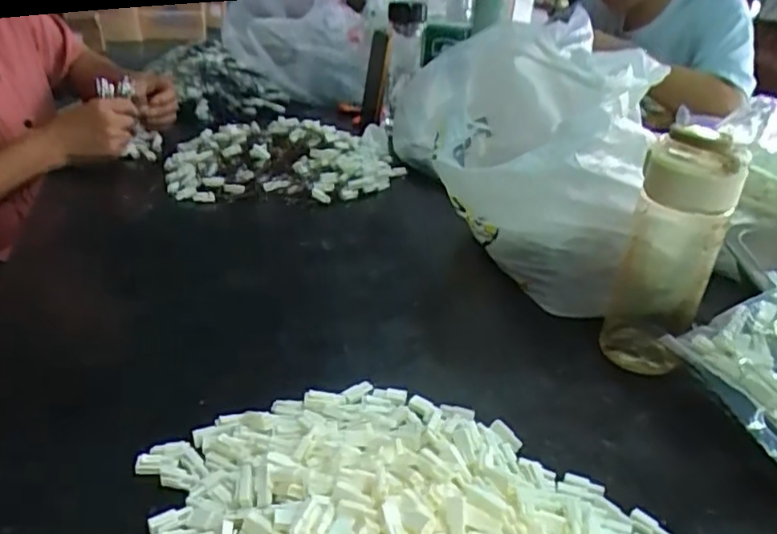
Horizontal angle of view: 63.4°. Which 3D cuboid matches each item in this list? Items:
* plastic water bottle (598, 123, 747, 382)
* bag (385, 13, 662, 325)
[{"bbox_3d":[0.227,-0.009,0.513,0.063,0.204,0.058,11,29,12],"label":"plastic water bottle"},{"bbox_3d":[0.156,-0.099,0.652,0.192,0.230,0.268,15,30,18],"label":"bag"}]

